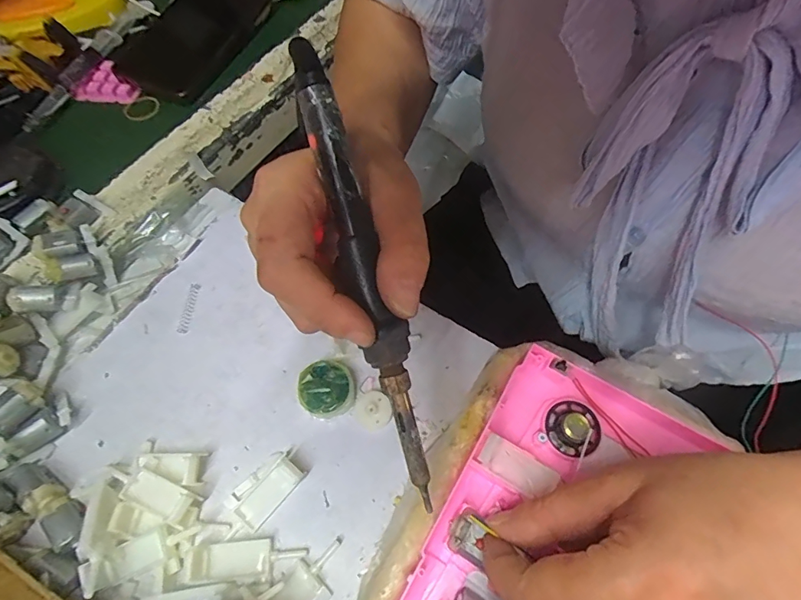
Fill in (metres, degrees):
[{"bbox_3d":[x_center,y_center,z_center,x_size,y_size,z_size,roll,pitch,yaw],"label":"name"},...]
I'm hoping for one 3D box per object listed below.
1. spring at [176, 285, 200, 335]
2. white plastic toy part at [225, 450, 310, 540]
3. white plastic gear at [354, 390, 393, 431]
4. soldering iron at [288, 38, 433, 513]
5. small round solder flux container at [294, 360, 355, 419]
[{"bbox_3d":[-0.146,0.005,0.309,0.008,0.004,0.037,2,62,1],"label":"spring"},{"bbox_3d":[-0.079,0.106,0.249,0.047,0.016,0.025,-40,69,-19],"label":"white plastic toy part"},{"bbox_3d":[-0.017,0.067,0.274,0.022,0.006,0.024,0,62,0],"label":"white plastic gear"},{"bbox_3d":[-0.015,-0.010,0.184,0.018,0.017,0.196,-16,94,-9],"label":"soldering iron"},{"bbox_3d":[-0.046,0.055,0.275,0.033,0.016,0.032,0,62,0],"label":"small round solder flux container"}]

